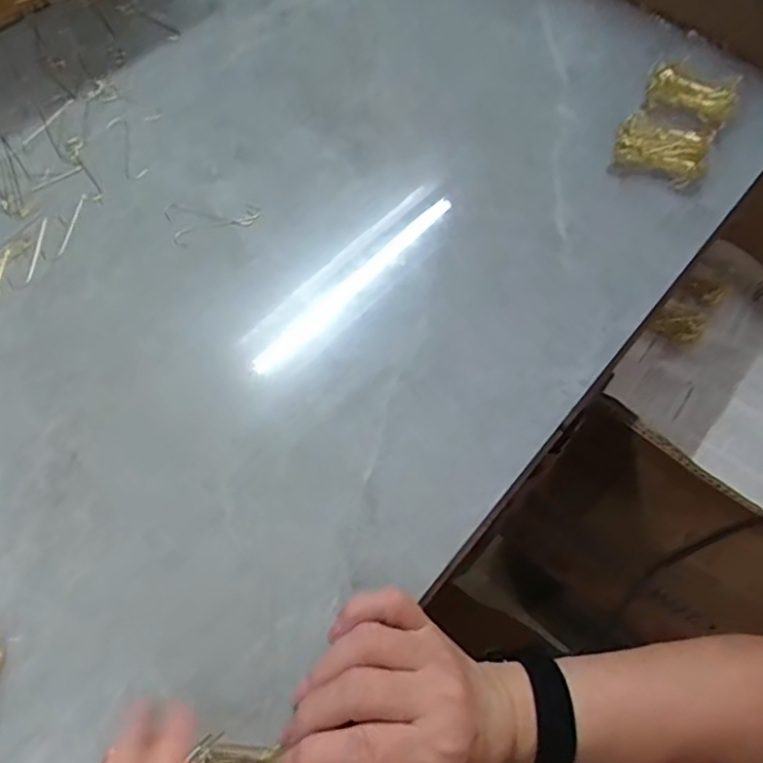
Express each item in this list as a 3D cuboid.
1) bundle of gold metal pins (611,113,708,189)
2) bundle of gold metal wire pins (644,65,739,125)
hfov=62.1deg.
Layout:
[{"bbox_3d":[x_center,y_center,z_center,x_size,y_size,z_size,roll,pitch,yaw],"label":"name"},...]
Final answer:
[{"bbox_3d":[0.219,-0.183,0.495,0.068,0.014,0.055,23,63,9],"label":"bundle of gold metal pins"},{"bbox_3d":[0.254,-0.239,0.517,0.072,0.022,0.045,32,65,13],"label":"bundle of gold metal wire pins"}]

